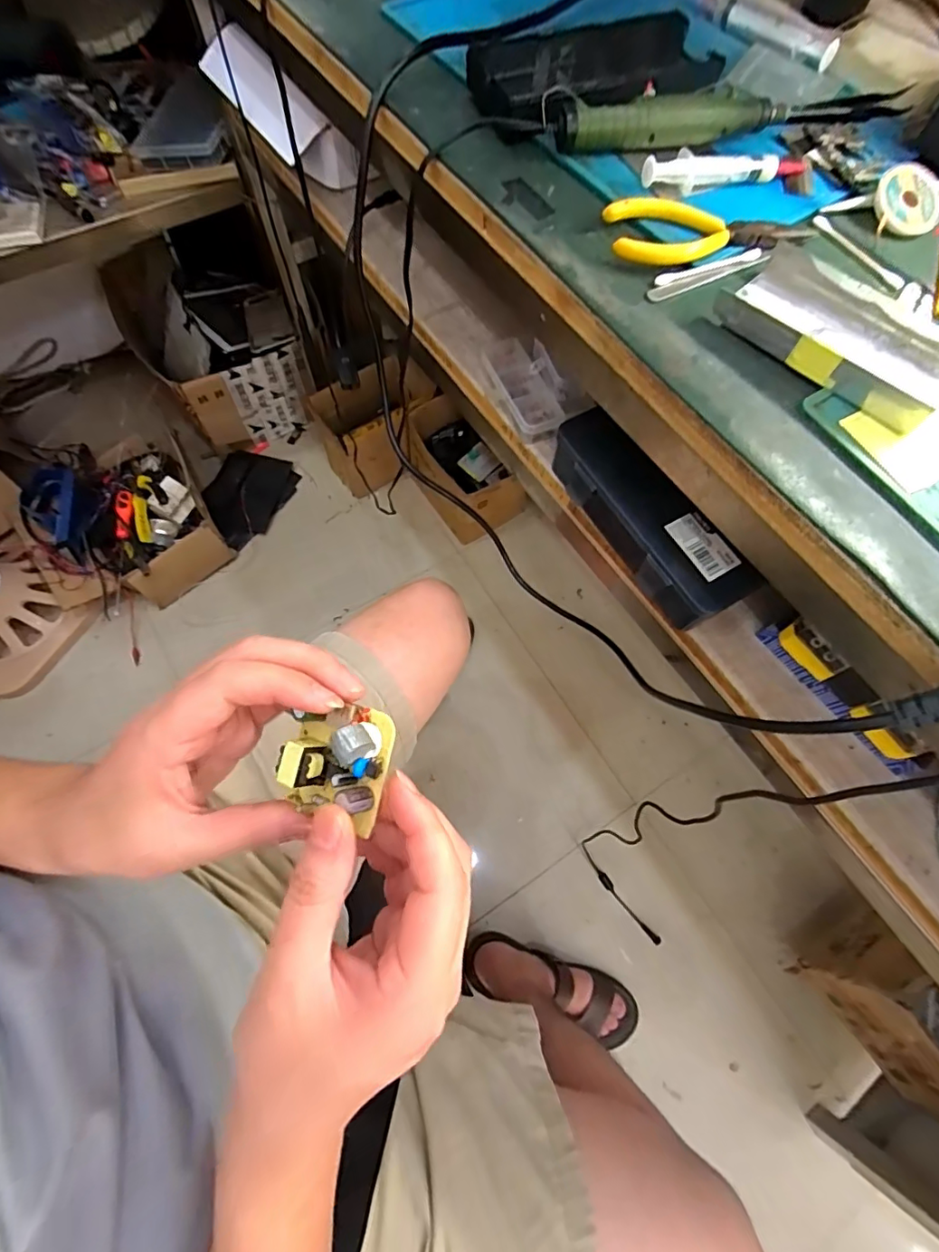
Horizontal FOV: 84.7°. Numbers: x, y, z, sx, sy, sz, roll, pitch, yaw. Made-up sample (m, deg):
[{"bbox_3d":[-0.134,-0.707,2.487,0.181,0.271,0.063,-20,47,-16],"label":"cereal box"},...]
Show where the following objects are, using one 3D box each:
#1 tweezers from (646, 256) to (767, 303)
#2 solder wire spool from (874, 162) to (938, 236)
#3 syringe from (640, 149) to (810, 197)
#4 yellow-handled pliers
[{"bbox_3d":[0.141,-0.206,0.305,0.082,0.004,0.009,-23,72,-11],"label":"tweezers"},{"bbox_3d":[0.279,-0.269,0.327,0.043,0.010,0.049,23,79,-3],"label":"solder wire spool"},{"bbox_3d":[0.166,-0.296,0.332,0.115,0.015,0.015,-15,70,-8],"label":"syringe"},{"bbox_3d":[0.144,-0.239,0.311,0.121,0.010,0.044,-5,69,-4],"label":"yellow-handled pliers"}]

